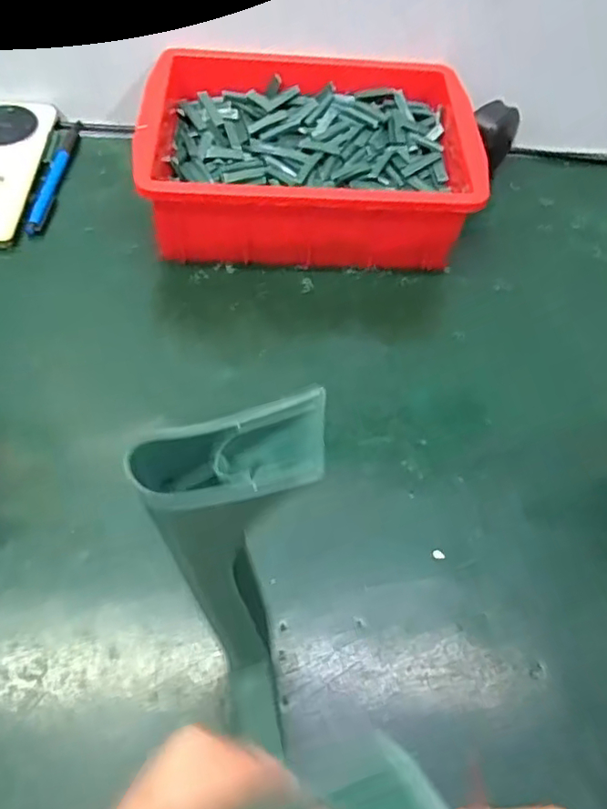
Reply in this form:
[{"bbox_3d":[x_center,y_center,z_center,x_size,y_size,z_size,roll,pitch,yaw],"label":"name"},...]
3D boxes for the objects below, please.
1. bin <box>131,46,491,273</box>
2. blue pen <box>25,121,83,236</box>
[{"bbox_3d":[0.005,-0.197,0.498,0.242,0.074,0.186,4,56,-2],"label":"bin"},{"bbox_3d":[-0.204,-0.190,0.514,0.013,0.006,0.134,5,56,-1],"label":"blue pen"}]

